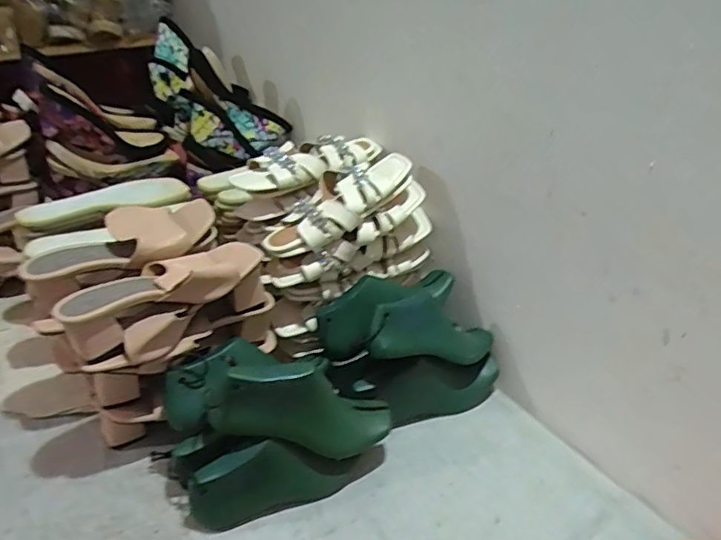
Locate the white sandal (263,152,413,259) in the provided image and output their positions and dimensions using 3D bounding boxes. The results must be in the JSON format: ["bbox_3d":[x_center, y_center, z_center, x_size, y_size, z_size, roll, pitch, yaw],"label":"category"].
[{"bbox_3d":[-0.031,-0.099,0.781,0.244,0.045,0.096,-36,46,-14],"label":"white sandal"}]

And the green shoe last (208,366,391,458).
[{"bbox_3d":[-0.061,0.168,0.656,0.233,0.095,0.062,21,25,-28],"label":"green shoe last"}]

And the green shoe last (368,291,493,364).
[{"bbox_3d":[0.109,0.086,0.776,0.226,0.076,0.077,11,27,-30],"label":"green shoe last"}]

